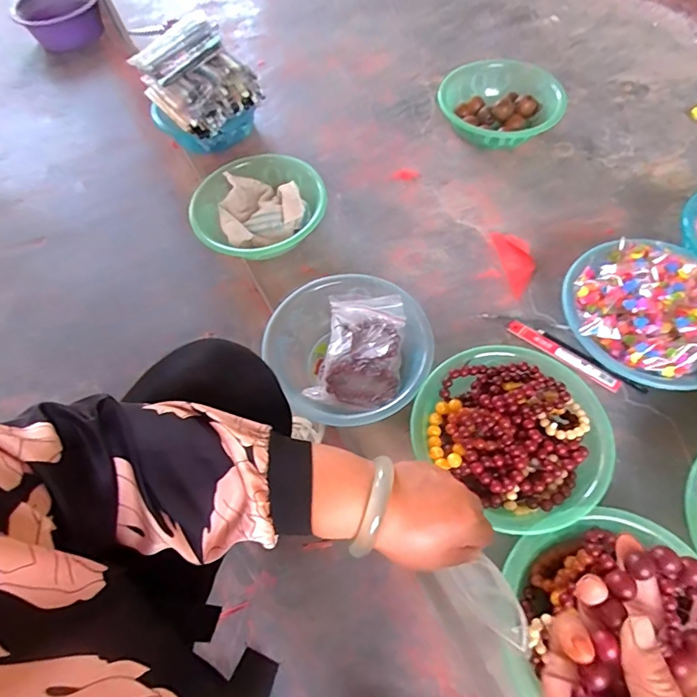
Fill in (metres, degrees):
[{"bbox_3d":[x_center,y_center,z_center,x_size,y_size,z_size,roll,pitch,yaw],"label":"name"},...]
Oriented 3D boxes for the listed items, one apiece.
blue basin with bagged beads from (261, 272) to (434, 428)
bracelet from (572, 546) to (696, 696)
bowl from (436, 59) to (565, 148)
[{"bbox_3d":[0.003,0.007,0.680,0.224,0.073,0.231,-2,61,3],"label":"blue basin with bagged beads"},{"bbox_3d":[0.155,0.145,0.242,0.095,0.018,0.054,-23,62,-9],"label":"bracelet"},{"bbox_3d":[0.322,-0.498,0.920,0.220,0.087,0.217,-2,61,3],"label":"bowl"}]

